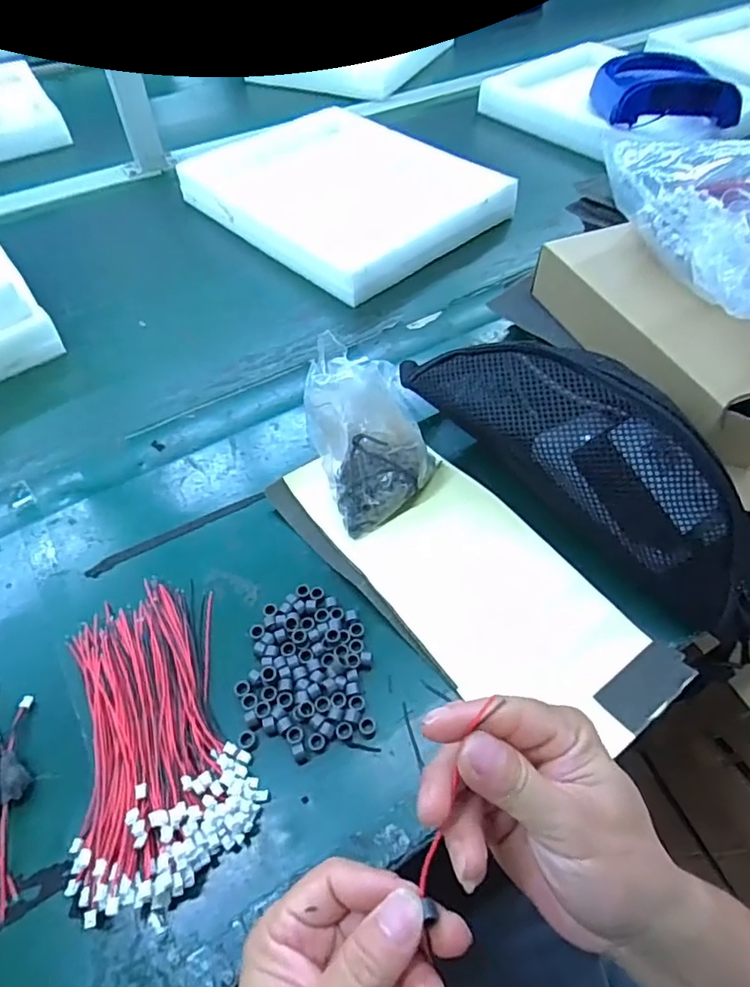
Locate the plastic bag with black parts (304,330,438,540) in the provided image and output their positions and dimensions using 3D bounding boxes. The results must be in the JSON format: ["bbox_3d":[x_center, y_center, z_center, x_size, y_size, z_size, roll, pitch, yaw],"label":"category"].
[{"bbox_3d":[-0.002,-0.045,0.441,0.091,0.116,0.101,-22,55,-15],"label":"plastic bag with black parts"}]

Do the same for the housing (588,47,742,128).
[{"bbox_3d":[0.410,-0.590,0.814,0.171,0.049,0.176,-1,53,-1],"label":"housing"}]

